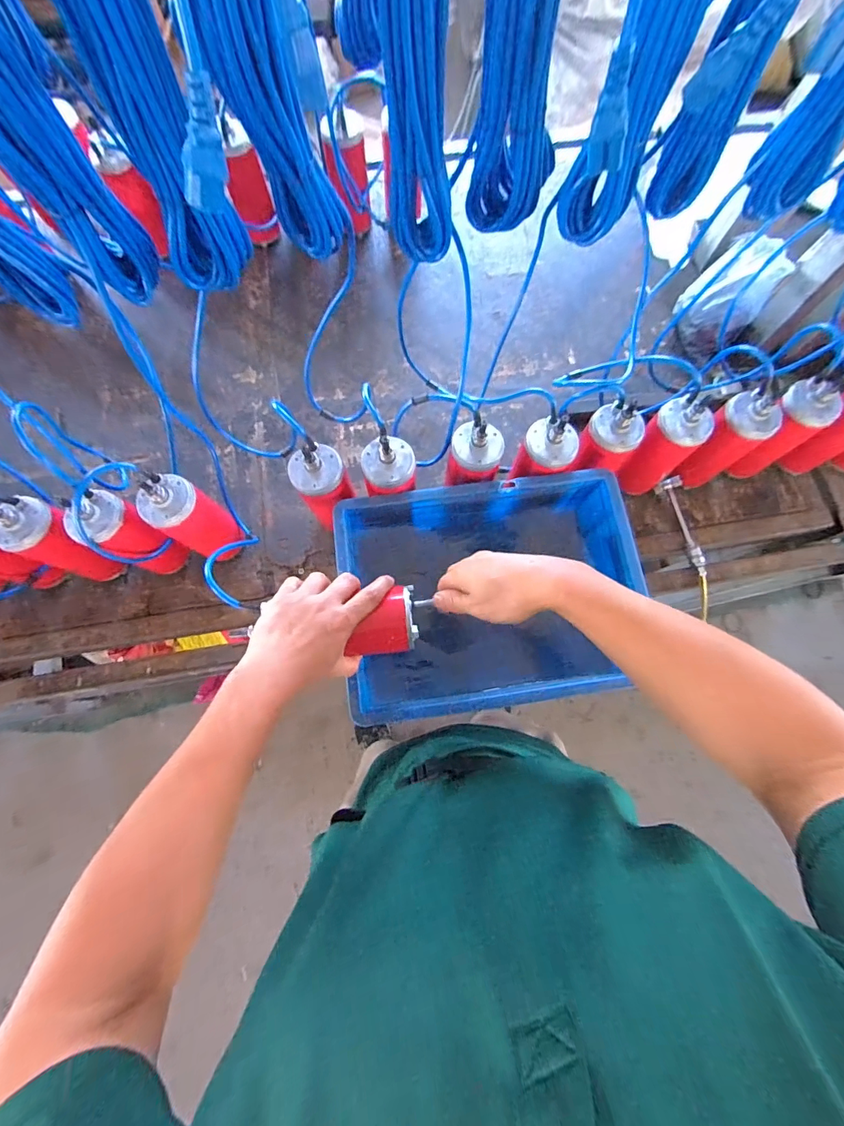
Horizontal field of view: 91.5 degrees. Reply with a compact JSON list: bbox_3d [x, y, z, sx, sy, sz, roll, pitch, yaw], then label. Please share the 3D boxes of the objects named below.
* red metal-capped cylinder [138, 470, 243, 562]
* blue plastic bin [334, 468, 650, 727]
[{"bbox_3d":[-0.329,-0.057,0.621,0.070,0.185,0.077,34,78,8],"label":"red metal-capped cylinder"},{"bbox_3d":[0.094,0.051,0.621,0.396,0.161,0.300,-7,76,-2],"label":"blue plastic bin"}]

